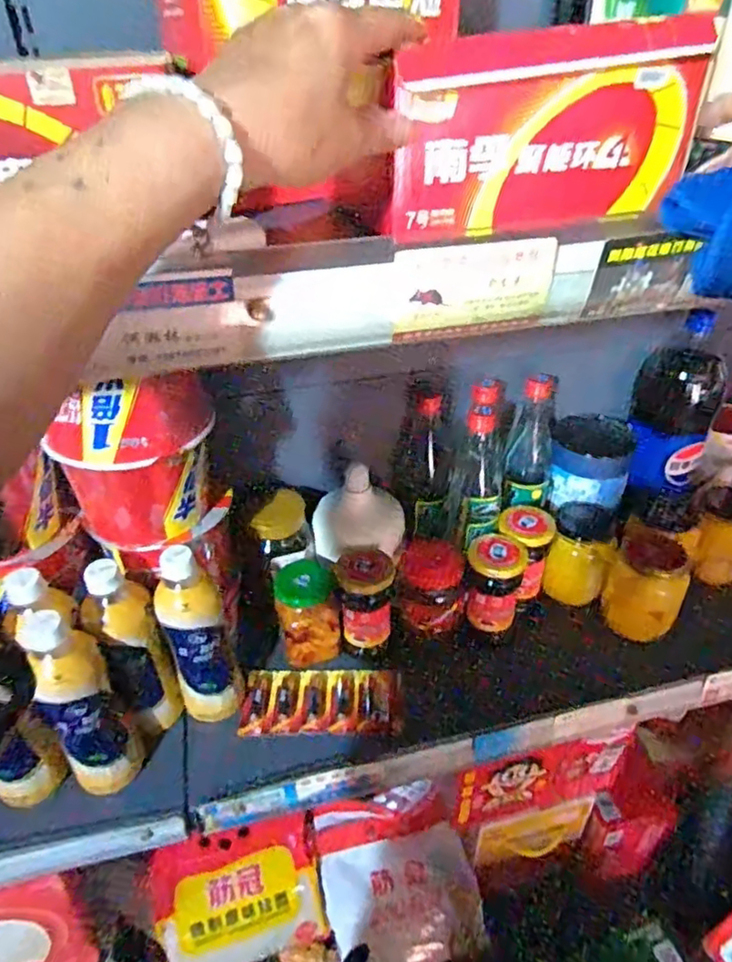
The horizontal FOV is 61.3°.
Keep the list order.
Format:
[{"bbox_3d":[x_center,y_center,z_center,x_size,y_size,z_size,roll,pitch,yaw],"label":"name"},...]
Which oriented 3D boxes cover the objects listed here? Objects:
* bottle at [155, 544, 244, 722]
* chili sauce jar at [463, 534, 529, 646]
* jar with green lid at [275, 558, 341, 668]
[{"bbox_3d":[-0.164,0.153,0.603,0.058,0.199,0.054,-16,40,-18],"label":"bottle"},{"bbox_3d":[0.143,0.123,0.698,0.060,0.114,0.063,-1,37,1],"label":"chili sauce jar"},{"bbox_3d":[-0.068,0.150,0.704,0.064,0.102,0.072,-11,39,-12],"label":"jar with green lid"}]

